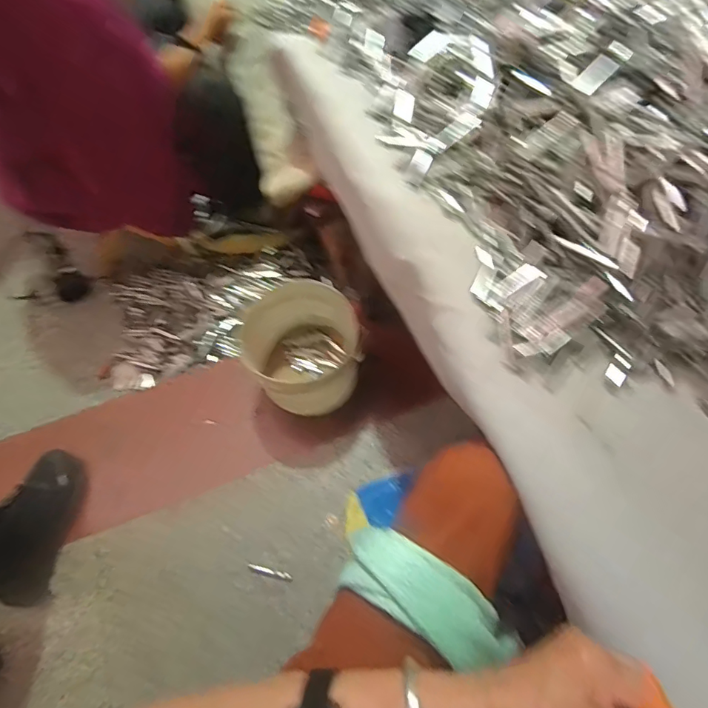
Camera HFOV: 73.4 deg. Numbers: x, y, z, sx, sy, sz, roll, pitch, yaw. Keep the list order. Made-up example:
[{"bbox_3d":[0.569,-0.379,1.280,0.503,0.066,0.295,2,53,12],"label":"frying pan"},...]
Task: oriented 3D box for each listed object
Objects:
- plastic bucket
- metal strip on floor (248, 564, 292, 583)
[{"bbox_3d":[-0.100,-0.005,0.971,0.201,0.168,0.209,-2,62,3],"label":"plastic bucket"},{"bbox_3d":[-0.152,0.399,0.867,0.083,0.005,0.014,11,64,10],"label":"metal strip on floor"}]

